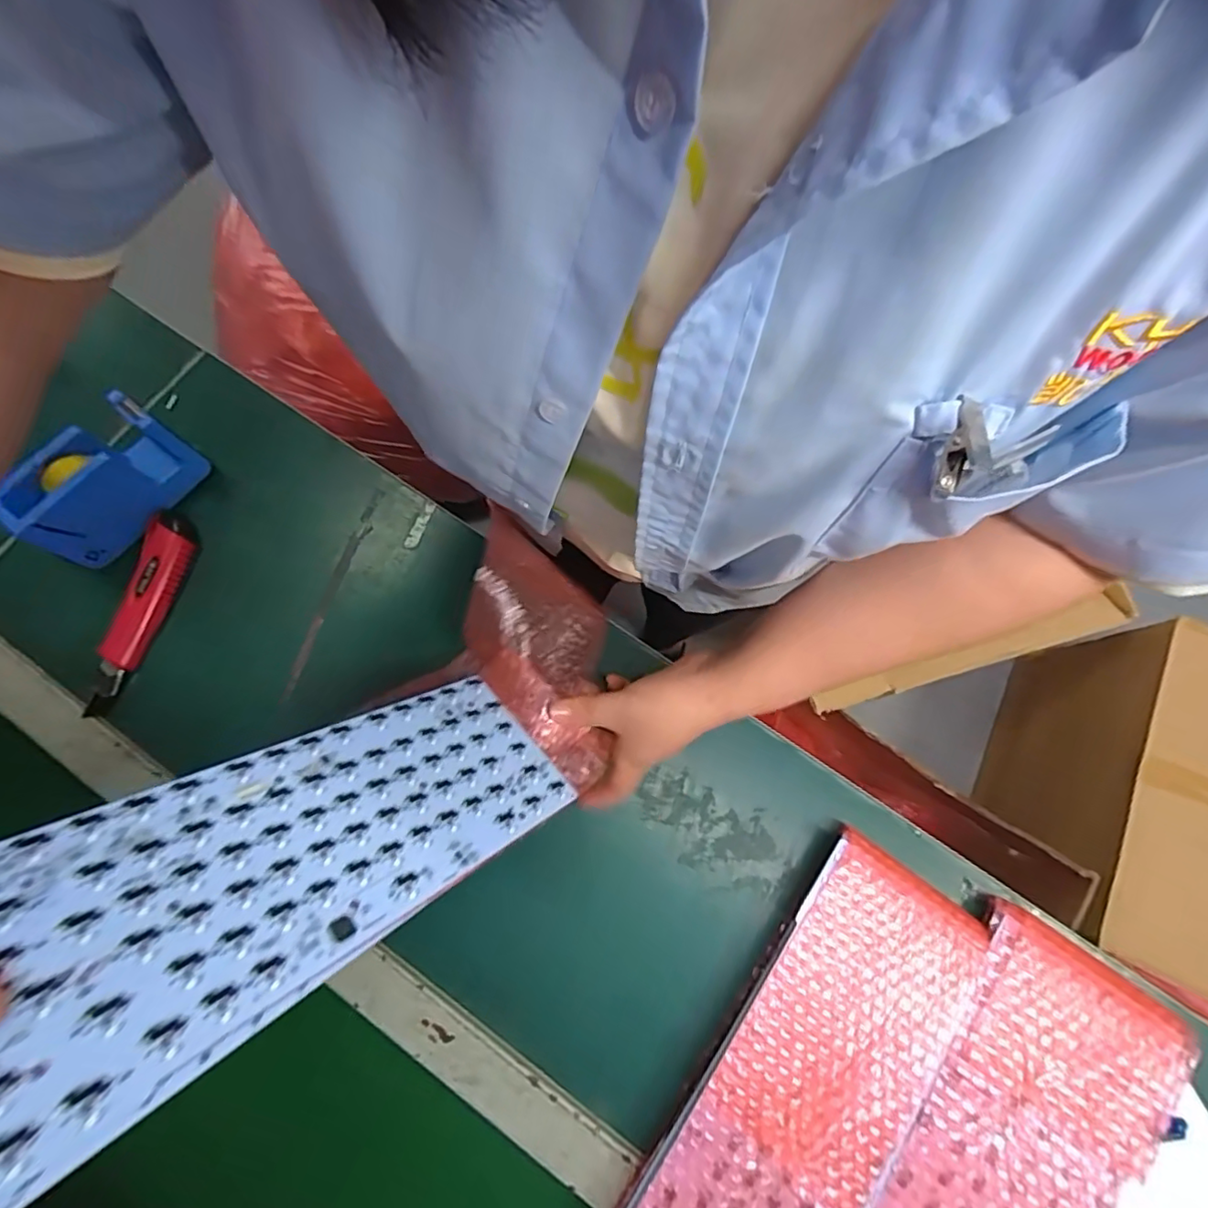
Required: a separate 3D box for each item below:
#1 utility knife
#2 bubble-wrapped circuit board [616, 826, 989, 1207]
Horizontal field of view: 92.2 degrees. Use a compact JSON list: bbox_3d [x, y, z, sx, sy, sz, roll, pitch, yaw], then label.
[{"bbox_3d":[-0.389,0.006,0.486,0.031,0.022,0.171,15,76,3],"label":"utility knife"},{"bbox_3d":[0.139,0.331,0.404,0.122,0.036,0.318,35,78,8],"label":"bubble-wrapped circuit board"}]

